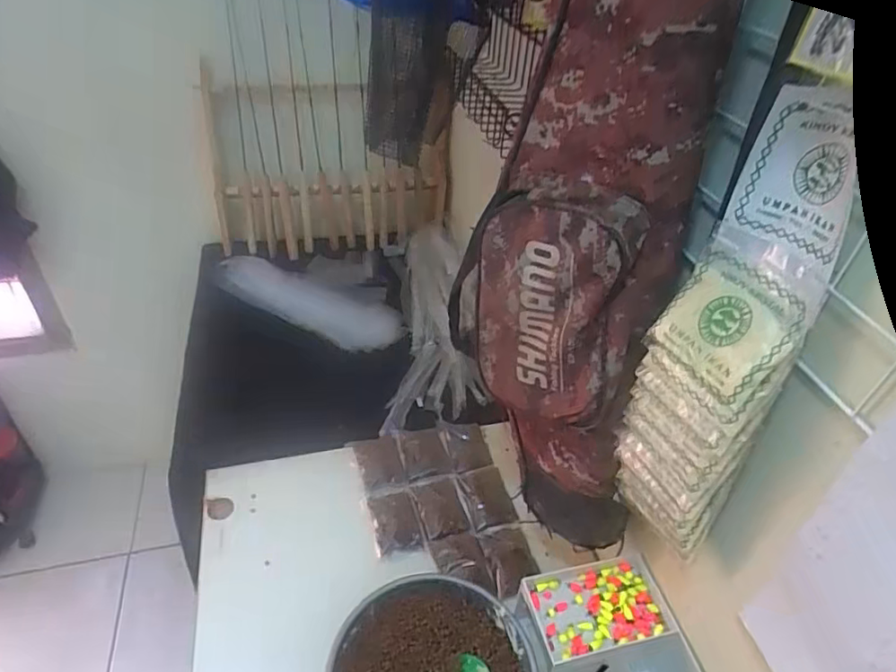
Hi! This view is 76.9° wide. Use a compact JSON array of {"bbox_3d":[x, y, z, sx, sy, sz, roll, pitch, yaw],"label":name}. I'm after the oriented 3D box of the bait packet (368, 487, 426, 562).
[{"bbox_3d":[-0.069,0.242,0.747,0.062,0.011,0.096,-8,42,-15],"label":"bait packet"}]

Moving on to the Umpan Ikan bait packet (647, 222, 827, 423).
[{"bbox_3d":[0.204,-0.011,0.409,0.012,0.107,0.093,14,27,-40],"label":"Umpan Ikan bait packet"}]

